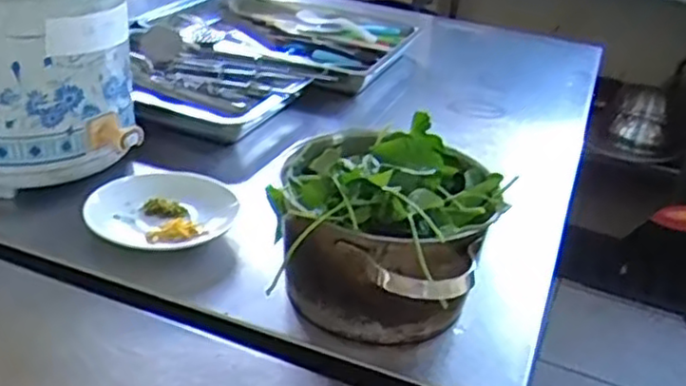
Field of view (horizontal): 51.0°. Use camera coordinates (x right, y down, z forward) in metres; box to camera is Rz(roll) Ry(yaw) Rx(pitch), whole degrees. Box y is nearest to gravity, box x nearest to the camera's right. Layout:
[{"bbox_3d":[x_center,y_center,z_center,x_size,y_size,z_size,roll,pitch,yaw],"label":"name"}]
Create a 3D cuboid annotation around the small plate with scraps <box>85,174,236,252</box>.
[{"bbox_3d":[-0.184,0.014,0.743,0.143,0.032,0.118,-1,33,-7],"label":"small plate with scraps"}]

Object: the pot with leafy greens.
[{"bbox_3d":[0.037,0.035,0.652,0.183,0.153,0.202,19,31,21],"label":"pot with leafy greens"}]

